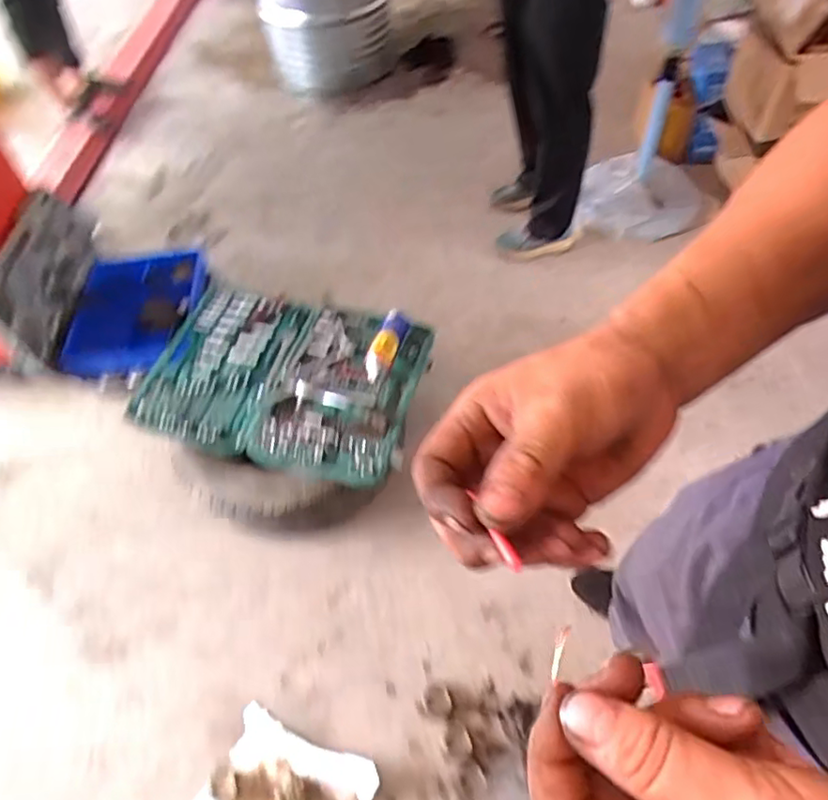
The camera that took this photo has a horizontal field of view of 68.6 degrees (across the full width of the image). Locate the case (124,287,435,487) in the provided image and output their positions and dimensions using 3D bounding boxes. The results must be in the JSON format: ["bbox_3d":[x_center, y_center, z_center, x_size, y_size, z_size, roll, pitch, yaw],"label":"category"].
[{"bbox_3d":[-0.309,-0.065,1.454,0.652,0.095,0.479,8,52,13],"label":"case"}]

